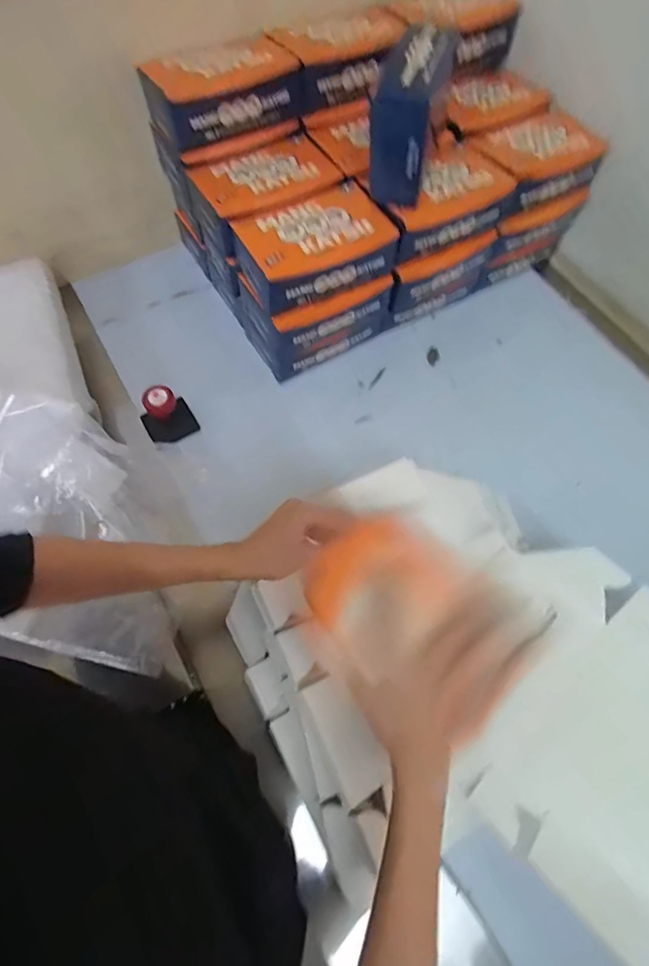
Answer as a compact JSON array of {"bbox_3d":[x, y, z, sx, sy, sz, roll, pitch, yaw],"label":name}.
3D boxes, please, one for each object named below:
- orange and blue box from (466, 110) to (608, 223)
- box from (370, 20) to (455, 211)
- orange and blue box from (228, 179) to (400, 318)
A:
[{"bbox_3d":[0.293,-0.452,0.660,0.173,0.051,0.115,-26,69,-13],"label":"orange and blue box"},{"bbox_3d":[0.097,-0.423,0.546,0.065,0.126,0.157,15,66,5],"label":"box"},{"bbox_3d":[-0.013,-0.292,0.582,0.184,0.057,0.121,-23,68,-12],"label":"orange and blue box"}]

